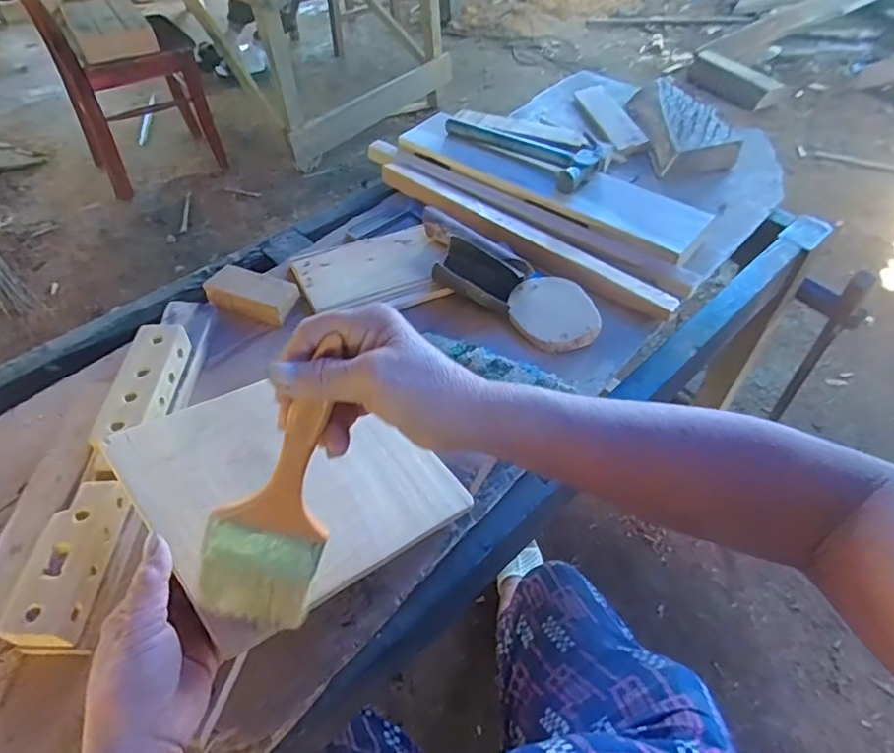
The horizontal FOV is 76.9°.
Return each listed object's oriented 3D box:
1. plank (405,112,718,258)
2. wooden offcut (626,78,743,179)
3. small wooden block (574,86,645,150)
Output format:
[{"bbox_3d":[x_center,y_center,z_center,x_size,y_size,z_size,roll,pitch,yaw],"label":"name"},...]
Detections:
[{"bbox_3d":[0.137,-0.276,0.768,0.432,0.021,0.112,32,58,25],"label":"plank"},{"bbox_3d":[0.364,-0.407,0.898,0.120,0.057,0.263,-3,49,-3],"label":"wooden offcut"},{"bbox_3d":[0.270,-0.436,0.941,0.061,0.017,0.217,-8,50,-7],"label":"small wooden block"}]

